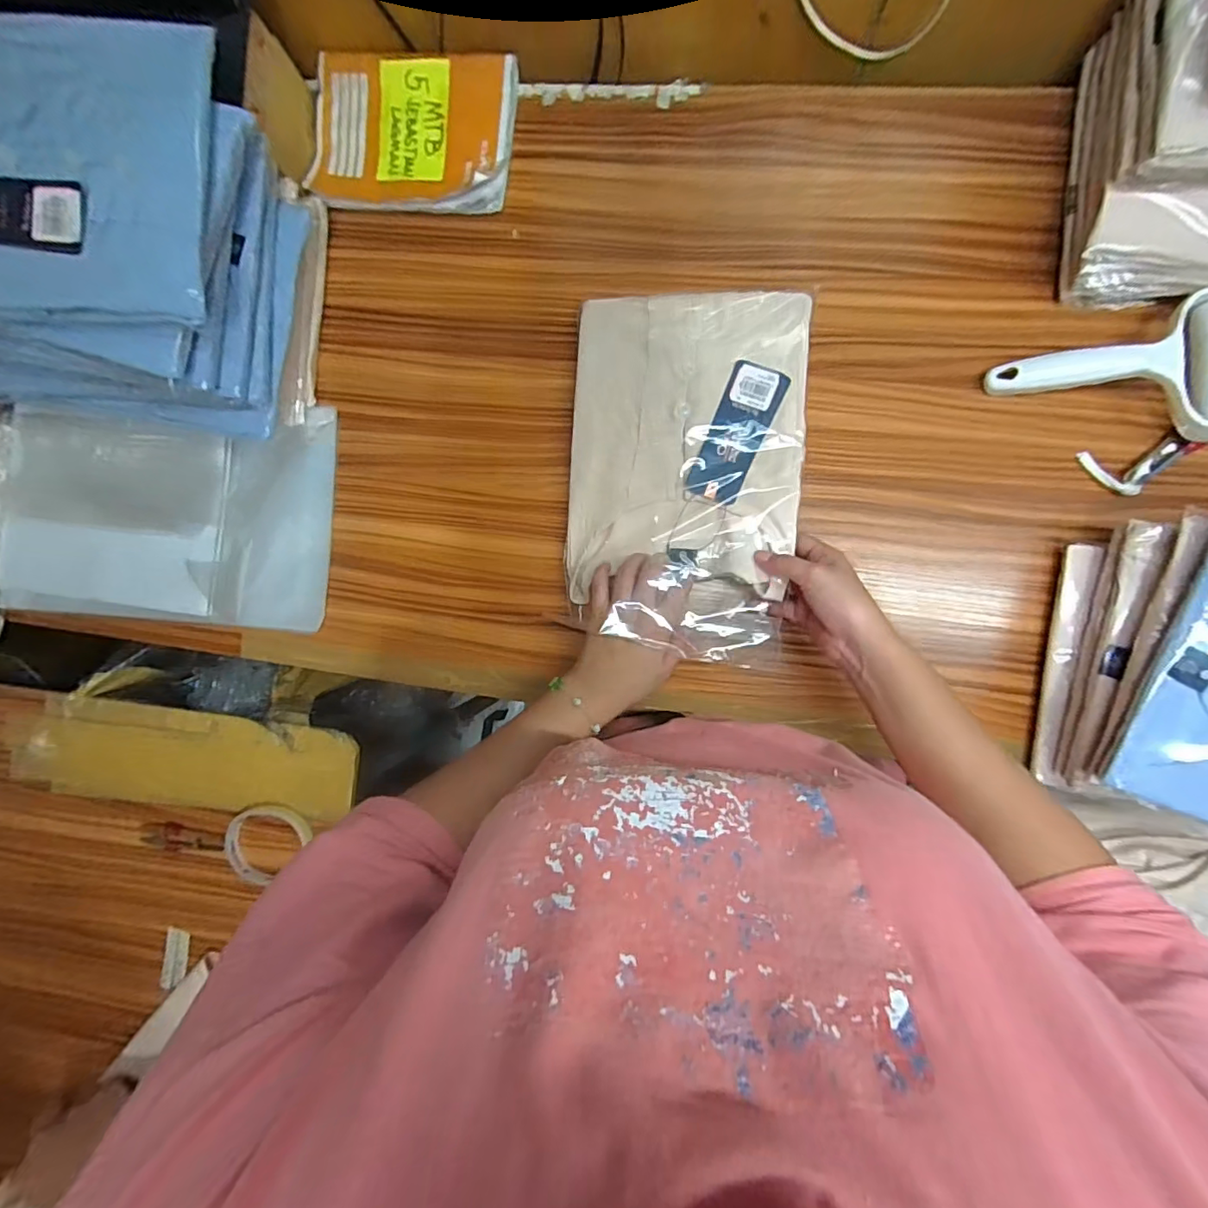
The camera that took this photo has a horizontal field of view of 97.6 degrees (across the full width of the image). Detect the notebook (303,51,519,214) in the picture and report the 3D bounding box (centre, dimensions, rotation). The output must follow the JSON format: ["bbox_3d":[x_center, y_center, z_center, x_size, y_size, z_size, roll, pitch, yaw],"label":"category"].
[{"bbox_3d":[-0.191,-0.466,0.526,0.202,0.026,0.138,6,91,7],"label":"notebook"}]

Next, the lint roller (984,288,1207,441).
[{"bbox_3d":[0.433,-0.173,0.435,0.177,0.047,0.114,-18,88,7],"label":"lint roller"}]

